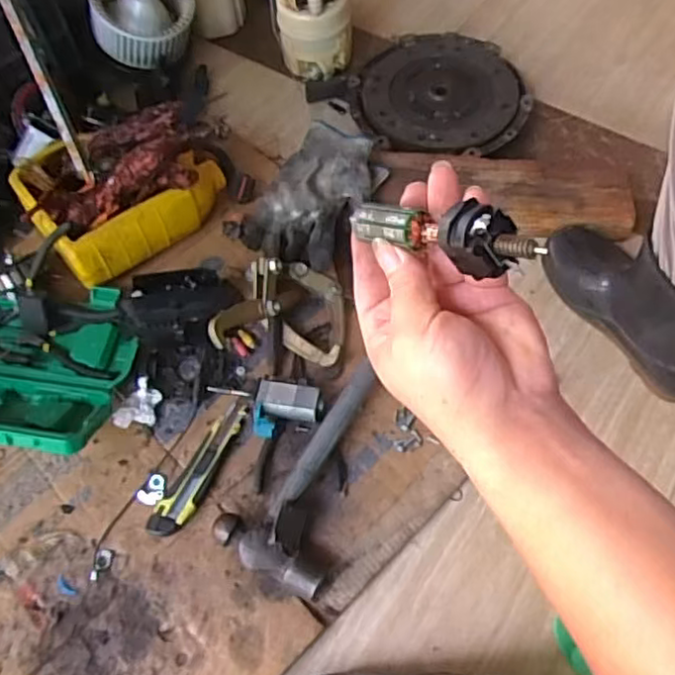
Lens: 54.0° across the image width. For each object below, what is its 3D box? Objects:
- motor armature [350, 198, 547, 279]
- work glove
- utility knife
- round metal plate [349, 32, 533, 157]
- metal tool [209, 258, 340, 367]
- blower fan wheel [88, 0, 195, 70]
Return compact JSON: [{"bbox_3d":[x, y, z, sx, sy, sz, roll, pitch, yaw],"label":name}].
[{"bbox_3d":[0.047,-0.051,0.323,0.112,0.028,0.023,19,58,47],"label":"motor armature"},{"bbox_3d":[-0.031,-0.176,0.825,0.143,0.070,0.184,30,68,19],"label":"work glove"},{"bbox_3d":[-0.144,0.139,0.715,0.036,0.023,0.165,26,67,17],"label":"utility knife"},{"bbox_3d":[0.144,-0.349,0.960,0.238,0.043,0.247,-2,61,3],"label":"round metal plate"},{"bbox_3d":[-0.063,-0.032,0.754,0.141,0.098,0.127,-5,61,2],"label":"metal tool"},{"bbox_3d":[-0.289,-0.480,0.971,0.150,0.073,0.150,7,72,-23],"label":"blower fan wheel"}]

